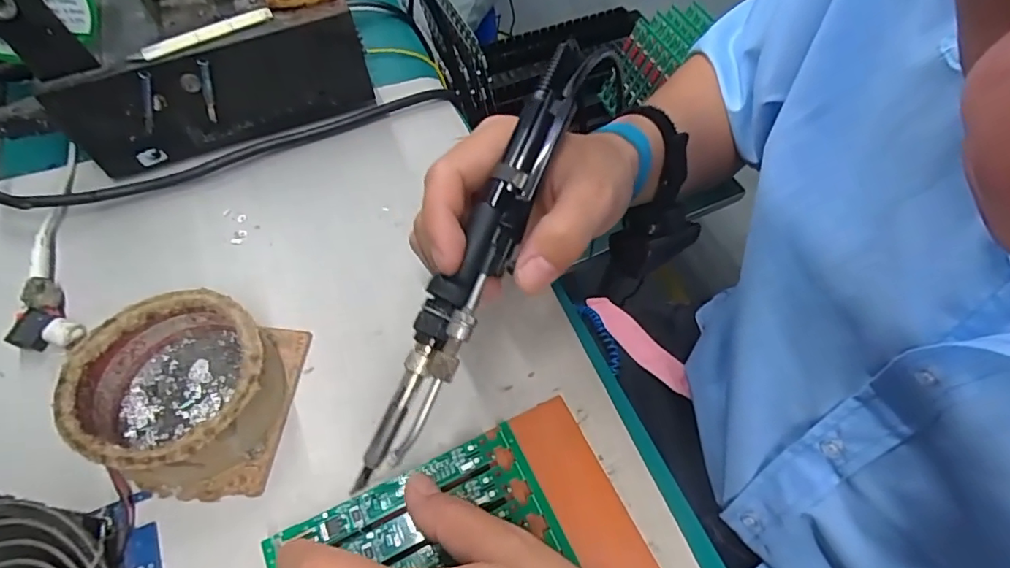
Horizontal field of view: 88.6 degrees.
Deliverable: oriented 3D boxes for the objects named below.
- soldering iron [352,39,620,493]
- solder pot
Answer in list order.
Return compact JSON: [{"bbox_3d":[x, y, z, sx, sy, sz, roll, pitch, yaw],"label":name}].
[{"bbox_3d":[-0.009,-0.016,0.223,0.026,0.020,0.212,24,81,10],"label":"soldering iron"},{"bbox_3d":[-0.153,0.050,0.247,0.090,0.050,0.090,4,60,-1],"label":"solder pot"}]

